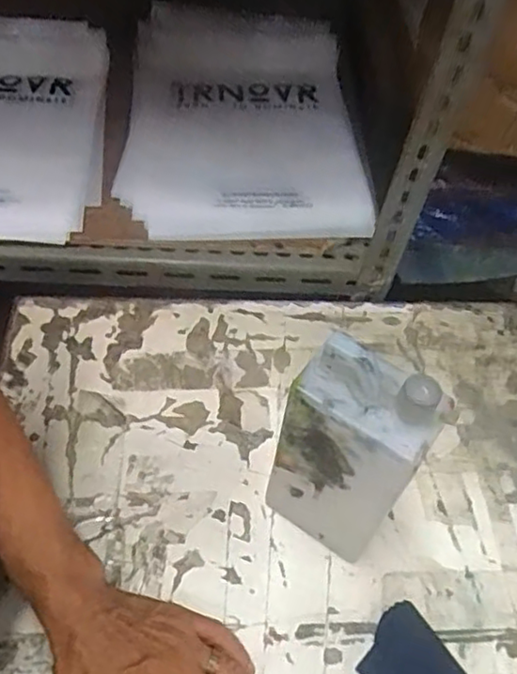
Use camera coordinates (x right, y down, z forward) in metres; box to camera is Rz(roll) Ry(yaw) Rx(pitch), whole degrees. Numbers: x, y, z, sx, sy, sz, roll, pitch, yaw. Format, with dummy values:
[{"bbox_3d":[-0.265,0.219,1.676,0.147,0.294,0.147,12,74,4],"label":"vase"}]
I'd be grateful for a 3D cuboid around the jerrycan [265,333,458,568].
[{"bbox_3d":[0.065,0.090,0.466,0.097,0.222,0.054,31,55,17],"label":"jerrycan"}]

